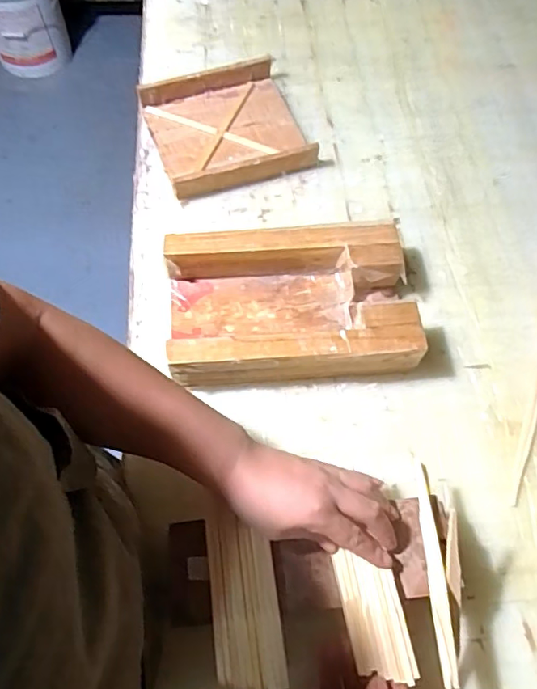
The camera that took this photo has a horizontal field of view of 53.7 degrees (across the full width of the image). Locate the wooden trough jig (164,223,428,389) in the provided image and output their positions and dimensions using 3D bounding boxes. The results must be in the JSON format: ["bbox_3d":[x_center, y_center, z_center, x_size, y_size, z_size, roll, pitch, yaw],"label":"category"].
[{"bbox_3d":[0.024,-0.045,0.604,0.266,0.062,0.169,-5,64,-4],"label":"wooden trough jig"}]

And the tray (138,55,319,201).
[{"bbox_3d":[-0.060,-0.313,0.756,0.201,0.035,0.206,-18,66,-10],"label":"tray"}]

